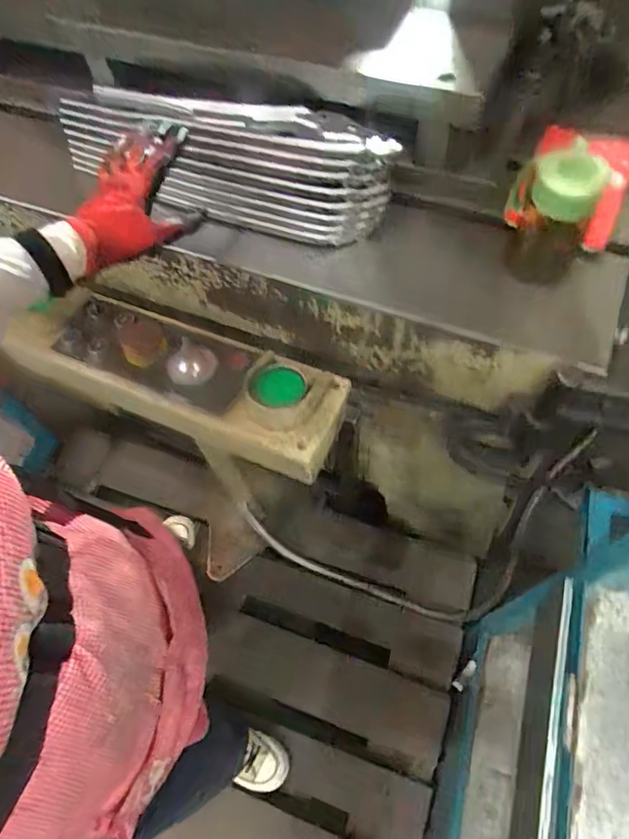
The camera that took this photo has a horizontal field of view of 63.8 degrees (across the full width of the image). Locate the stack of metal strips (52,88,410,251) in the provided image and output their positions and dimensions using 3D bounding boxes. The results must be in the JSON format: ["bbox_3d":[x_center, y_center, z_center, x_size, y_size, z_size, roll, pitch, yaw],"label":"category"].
[{"bbox_3d":[-0.124,-0.331,0.638,0.440,0.110,0.123,21,65,17],"label":"stack of metal strips"}]

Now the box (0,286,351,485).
[{"bbox_3d":[-0.192,-0.069,0.726,0.458,0.100,0.141,20,65,14],"label":"box"}]

